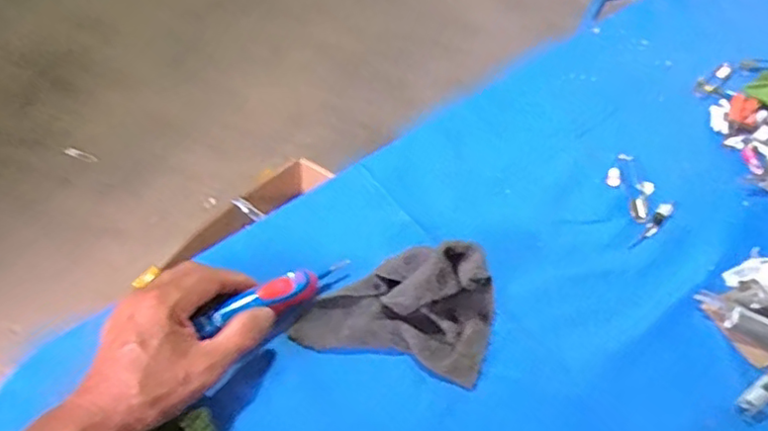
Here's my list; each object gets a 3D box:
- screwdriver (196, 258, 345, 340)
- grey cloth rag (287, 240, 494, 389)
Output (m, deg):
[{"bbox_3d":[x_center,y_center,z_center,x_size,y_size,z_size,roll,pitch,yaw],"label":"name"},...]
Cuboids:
[{"bbox_3d":[-0.080,0.062,0.473,0.133,0.017,0.023,-20,53,-36],"label":"screwdriver"},{"bbox_3d":[0.013,0.066,0.483,0.154,0.050,0.096,12,50,5],"label":"grey cloth rag"}]

